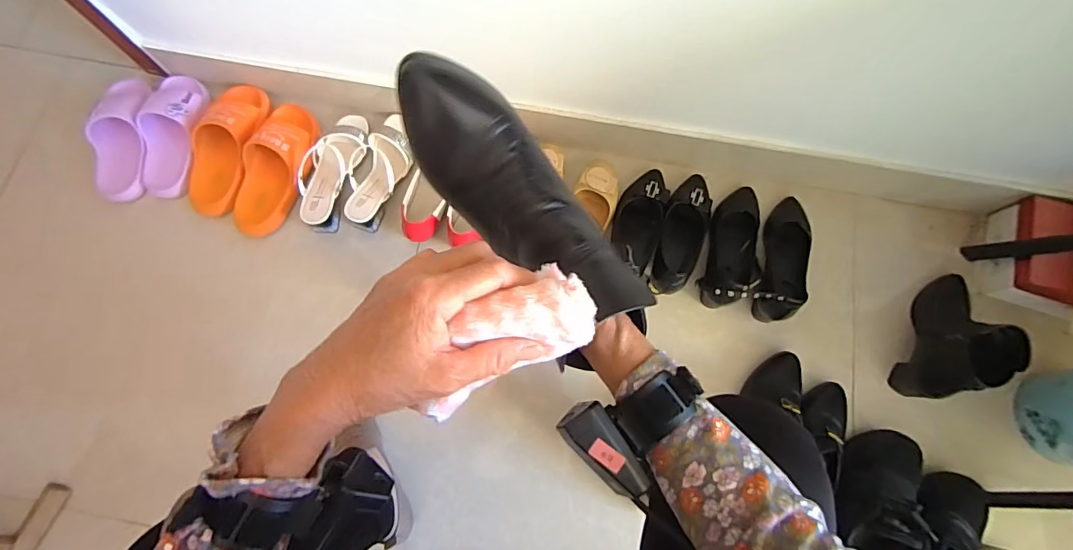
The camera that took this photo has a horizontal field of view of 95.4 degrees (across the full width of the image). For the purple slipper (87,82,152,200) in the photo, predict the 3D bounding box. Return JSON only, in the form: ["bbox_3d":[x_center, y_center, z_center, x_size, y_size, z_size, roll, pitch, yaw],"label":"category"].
[{"bbox_3d":[-0.792,-0.267,0.931,0.103,0.062,0.255,-8,74,-3],"label":"purple slipper"}]

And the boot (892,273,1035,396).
[{"bbox_3d":[0.690,0.091,0.790,0.090,0.180,0.235,38,77,10],"label":"boot"}]

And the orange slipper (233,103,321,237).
[{"bbox_3d":[-0.483,-0.203,0.909,0.114,0.058,0.267,12,75,3],"label":"orange slipper"}]

